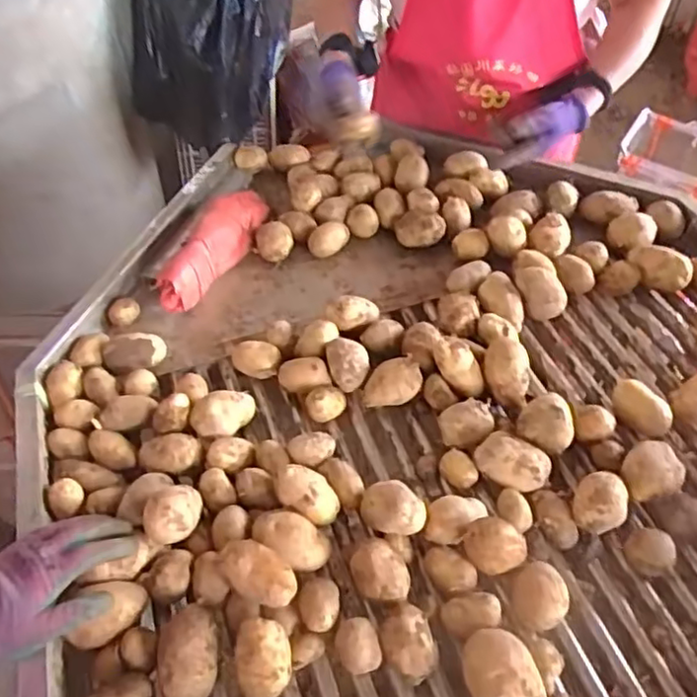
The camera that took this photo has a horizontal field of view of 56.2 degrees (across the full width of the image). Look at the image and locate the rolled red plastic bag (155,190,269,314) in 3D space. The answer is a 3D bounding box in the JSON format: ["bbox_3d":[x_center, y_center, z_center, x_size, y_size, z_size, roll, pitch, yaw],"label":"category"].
[{"bbox_3d":[-0.195,-0.169,1.003,0.068,0.083,0.300,17,53,13],"label":"rolled red plastic bag"}]

